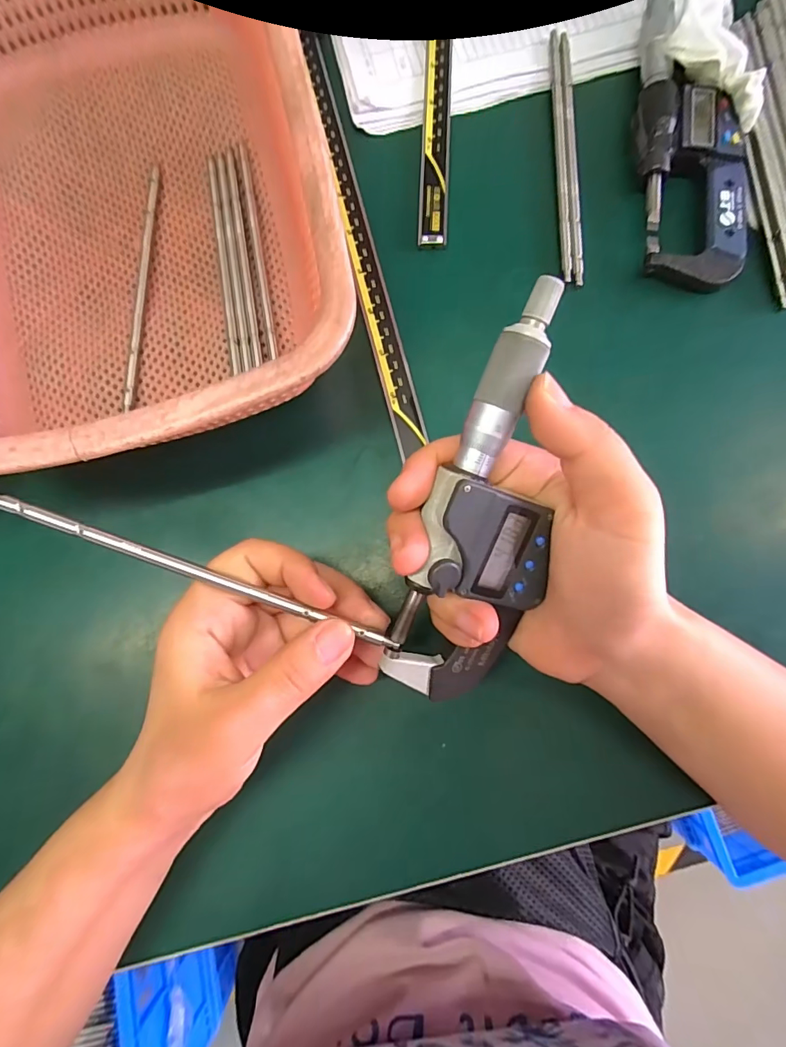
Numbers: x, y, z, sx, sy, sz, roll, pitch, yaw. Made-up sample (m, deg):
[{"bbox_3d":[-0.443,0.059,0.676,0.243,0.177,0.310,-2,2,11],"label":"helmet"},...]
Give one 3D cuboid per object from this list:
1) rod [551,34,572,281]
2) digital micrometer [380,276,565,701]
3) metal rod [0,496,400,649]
[{"bbox_3d":[0.096,-0.212,0.271,0.006,0.004,0.155,-1,82,3],"label":"rod"},{"bbox_3d":[0.035,-0.002,0.174,0.050,0.028,0.156,11,107,4],"label":"digital micrometer"},{"bbox_3d":[-0.074,0.019,0.181,0.162,0.008,0.004,21,84,-4],"label":"metal rod"}]

